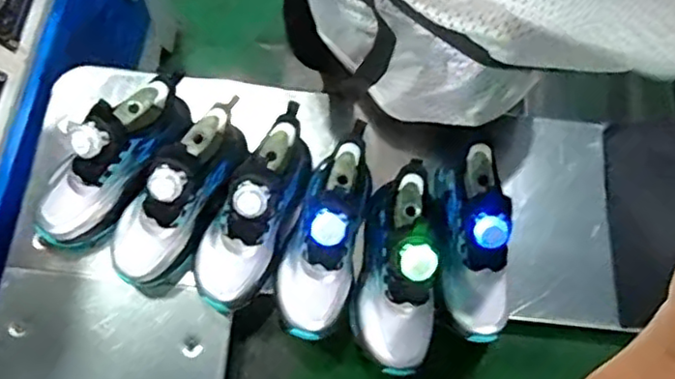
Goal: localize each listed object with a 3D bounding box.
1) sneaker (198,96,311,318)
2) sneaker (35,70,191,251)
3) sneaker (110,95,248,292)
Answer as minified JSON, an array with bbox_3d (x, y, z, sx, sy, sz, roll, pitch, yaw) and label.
[{"bbox_3d":[-0.085,0.017,0.656,0.075,0.115,0.192,24,72,6],"label":"sneaker"},{"bbox_3d":[-0.234,-0.030,0.656,0.085,0.099,0.200,38,94,10],"label":"sneaker"},{"bbox_3d":[-0.162,0.003,0.647,0.080,0.087,0.200,32,96,8],"label":"sneaker"}]

